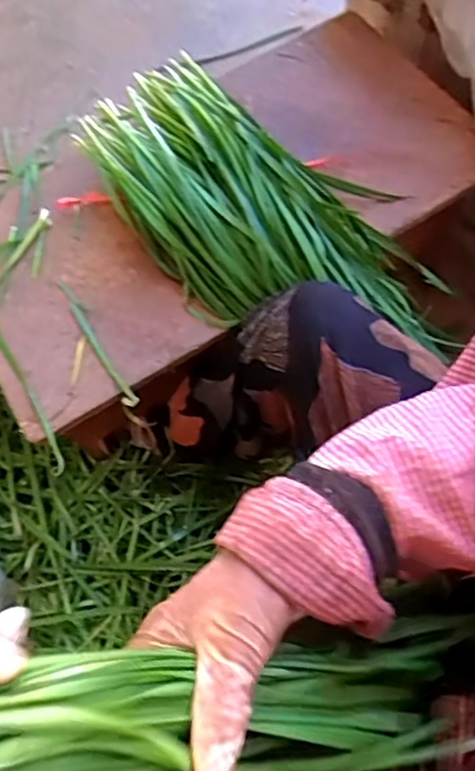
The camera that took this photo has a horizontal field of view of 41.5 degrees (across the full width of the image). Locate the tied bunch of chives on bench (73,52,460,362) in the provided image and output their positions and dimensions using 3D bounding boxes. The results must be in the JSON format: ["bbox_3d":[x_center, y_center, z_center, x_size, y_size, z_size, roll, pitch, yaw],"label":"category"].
[{"bbox_3d":[0.034,-0.174,0.648,0.424,0.084,0.224,35,75,18],"label":"tied bunch of chives on bench"}]

